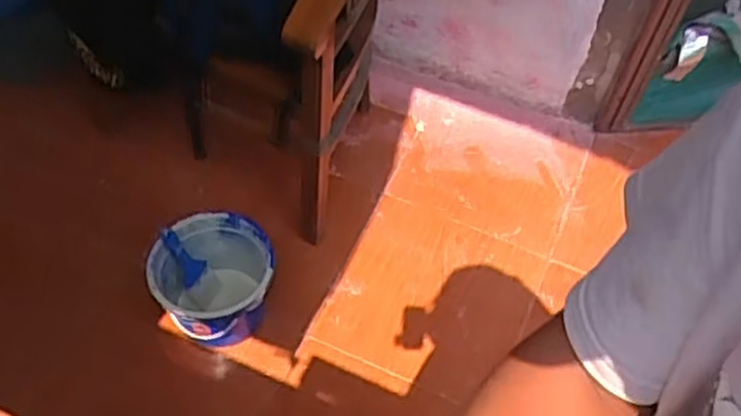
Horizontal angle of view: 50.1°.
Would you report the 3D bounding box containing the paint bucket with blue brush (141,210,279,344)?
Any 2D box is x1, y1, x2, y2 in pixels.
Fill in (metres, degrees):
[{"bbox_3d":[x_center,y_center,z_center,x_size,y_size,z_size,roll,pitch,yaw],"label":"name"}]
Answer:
[{"bbox_3d":[-0.307,0.158,1.586,0.233,0.229,0.233,2,54,-3],"label":"paint bucket with blue brush"}]

